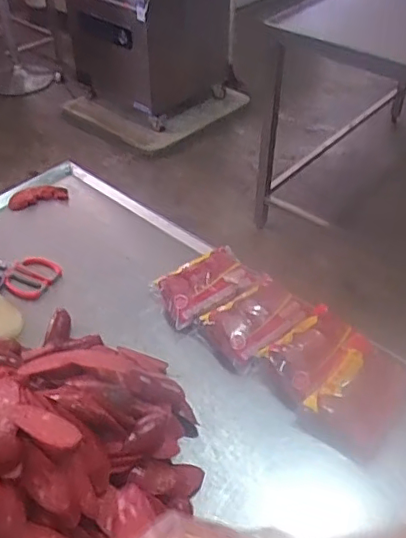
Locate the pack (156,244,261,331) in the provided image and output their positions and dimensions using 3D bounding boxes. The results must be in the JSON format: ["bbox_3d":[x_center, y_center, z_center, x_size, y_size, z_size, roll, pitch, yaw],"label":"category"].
[{"bbox_3d":[0.005,0.029,0.858,0.139,0.055,0.095,-21,47,-20],"label":"pack"}]

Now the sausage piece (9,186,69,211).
[{"bbox_3d":[-0.303,-0.136,1.053,0.106,0.022,0.040,-13,45,-13],"label":"sausage piece"}]

